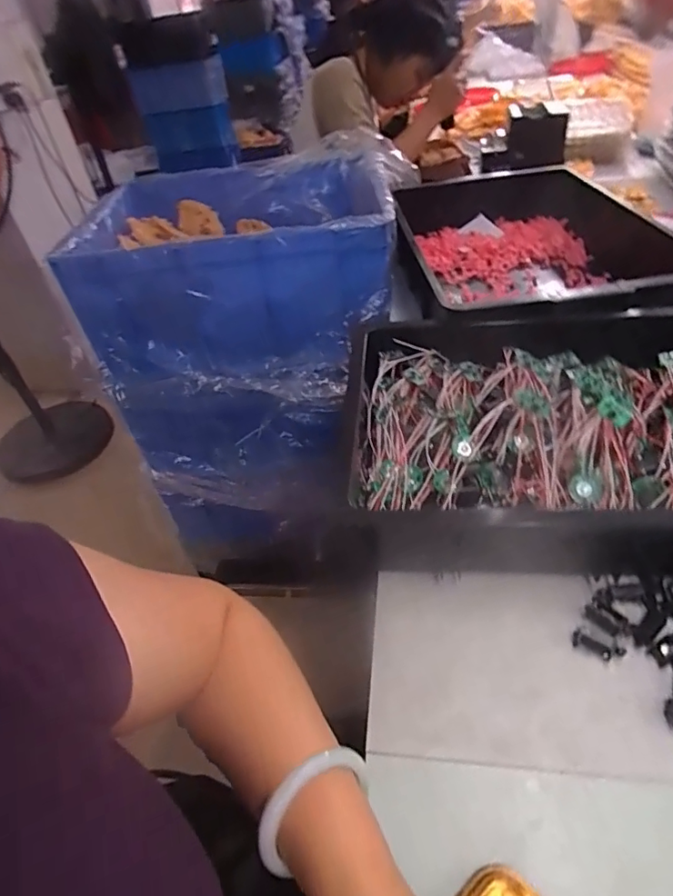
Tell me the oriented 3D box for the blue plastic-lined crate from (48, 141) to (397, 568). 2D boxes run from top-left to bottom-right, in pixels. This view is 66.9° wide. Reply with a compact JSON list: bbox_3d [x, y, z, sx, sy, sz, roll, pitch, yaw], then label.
[{"bbox_3d":[-0.151,-0.205,1.066,0.527,0.622,0.471,-5,42,5],"label":"blue plastic-lined crate"}]

